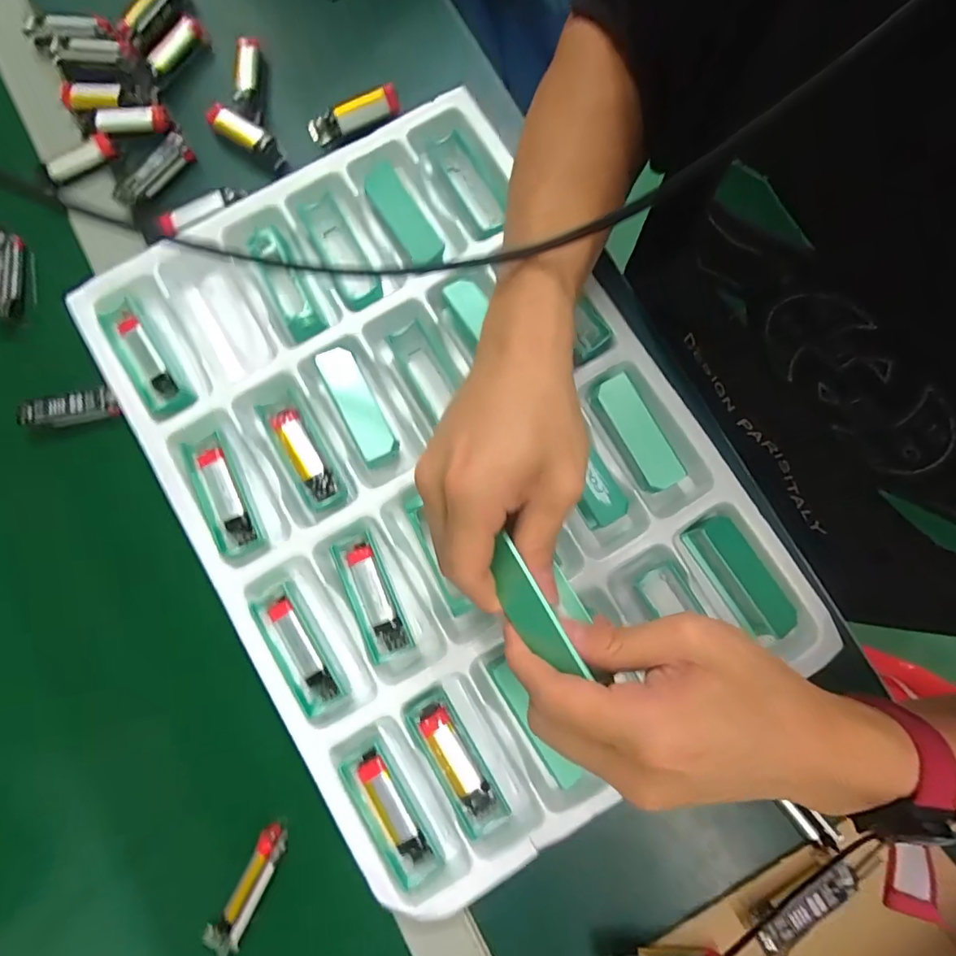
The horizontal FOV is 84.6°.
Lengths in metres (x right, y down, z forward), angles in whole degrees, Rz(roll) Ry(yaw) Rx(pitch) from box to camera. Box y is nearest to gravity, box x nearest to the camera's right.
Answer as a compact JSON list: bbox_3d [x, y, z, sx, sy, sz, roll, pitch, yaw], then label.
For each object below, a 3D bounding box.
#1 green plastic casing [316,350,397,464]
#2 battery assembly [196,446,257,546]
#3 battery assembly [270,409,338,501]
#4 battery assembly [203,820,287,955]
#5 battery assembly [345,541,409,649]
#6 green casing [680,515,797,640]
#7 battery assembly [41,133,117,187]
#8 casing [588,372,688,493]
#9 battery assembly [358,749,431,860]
[{"bbox_3d":[-0.079,-0.049,0.344,0.024,0.012,0.076,-28,81,-5],"label":"green plastic casing"},{"bbox_3d":[-0.164,0.013,0.342,0.016,0.007,0.065,-24,81,-4],"label":"battery assembly"},{"bbox_3d":[-0.115,-0.015,0.350,0.018,0.011,0.064,-31,82,-5],"label":"battery assembly"},{"bbox_3d":[-0.139,0.250,0.318,0.021,0.014,0.072,30,81,5],"label":"battery assembly"},{"bbox_3d":[-0.065,0.075,0.335,0.016,0.008,0.069,-22,81,-4],"label":"battery assembly"},{"bbox_3d":[0.168,0.061,0.337,0.028,0.023,0.080,-33,82,-6],"label":"green casing"},{"bbox_3d":[-0.294,-0.235,0.386,0.053,0.017,0.017,-30,81,-5],"label":"battery assembly"},{"bbox_3d":[0.103,-0.031,0.341,0.025,0.008,0.080,-30,81,-5],"label":"casing"},{"bbox_3d":[-0.052,0.196,0.314,0.018,0.009,0.066,-31,82,-5],"label":"battery assembly"}]

